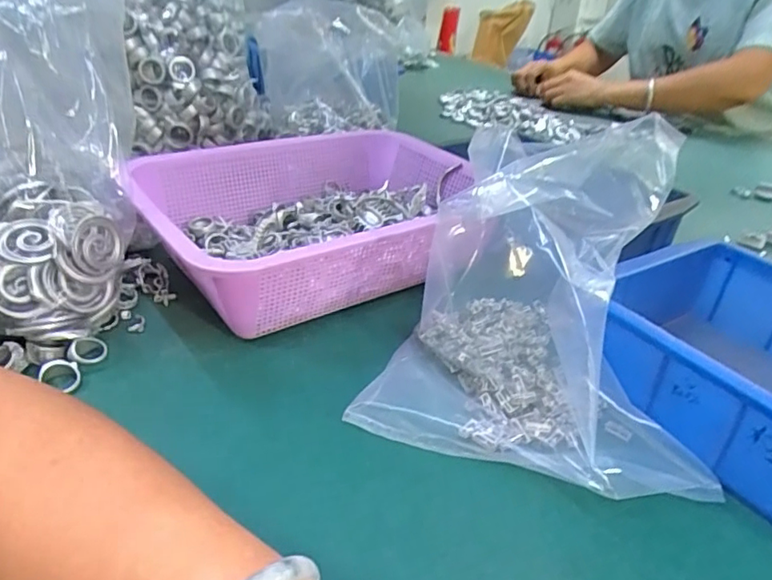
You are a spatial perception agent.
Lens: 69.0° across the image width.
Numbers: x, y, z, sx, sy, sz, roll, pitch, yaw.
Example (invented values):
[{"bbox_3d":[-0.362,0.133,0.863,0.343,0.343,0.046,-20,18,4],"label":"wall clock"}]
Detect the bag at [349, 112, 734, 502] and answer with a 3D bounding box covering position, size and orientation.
[{"bbox_3d":[0.102,-0.009,0.366,0.204,0.152,0.216,9,32,9],"label":"bag"}]

